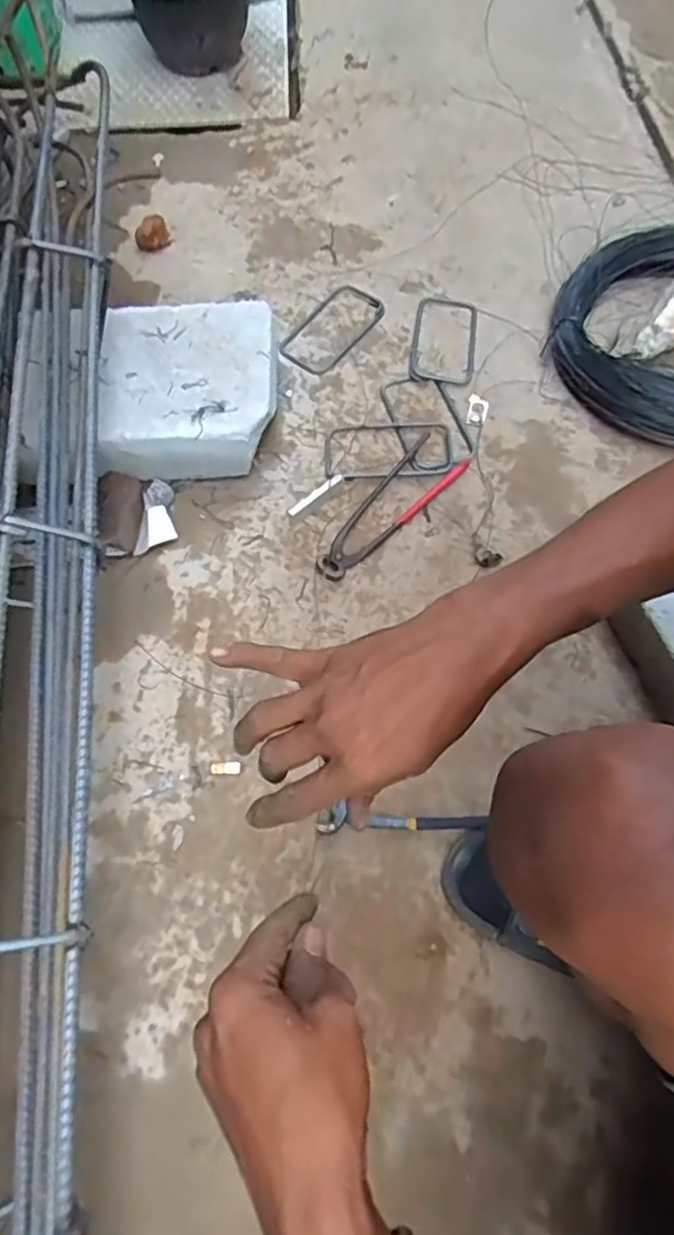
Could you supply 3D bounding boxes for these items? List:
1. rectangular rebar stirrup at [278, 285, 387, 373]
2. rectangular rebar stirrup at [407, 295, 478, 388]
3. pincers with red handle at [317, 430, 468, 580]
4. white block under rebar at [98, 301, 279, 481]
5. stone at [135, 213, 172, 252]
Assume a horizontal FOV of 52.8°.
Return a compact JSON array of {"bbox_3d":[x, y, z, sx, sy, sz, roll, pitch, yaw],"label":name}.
[{"bbox_3d":[-0.004,-0.375,0.876,0.076,0.007,0.152,36,72,15],"label":"rectangular rebar stirrup"},{"bbox_3d":[0.137,-0.358,0.862,0.080,0.016,0.157,8,67,5],"label":"rectangular rebar stirrup"},{"bbox_3d":[0.061,-0.120,0.754,0.064,0.015,0.218,35,71,15],"label":"pincers with red handle"},{"bbox_3d":[-0.162,-0.259,0.783,0.183,0.085,0.202,-2,66,0],"label":"white block under rebar"},{"bbox_3d":[-0.260,-0.538,0.949,0.049,0.032,0.047,-16,67,-6],"label":"stone"}]

